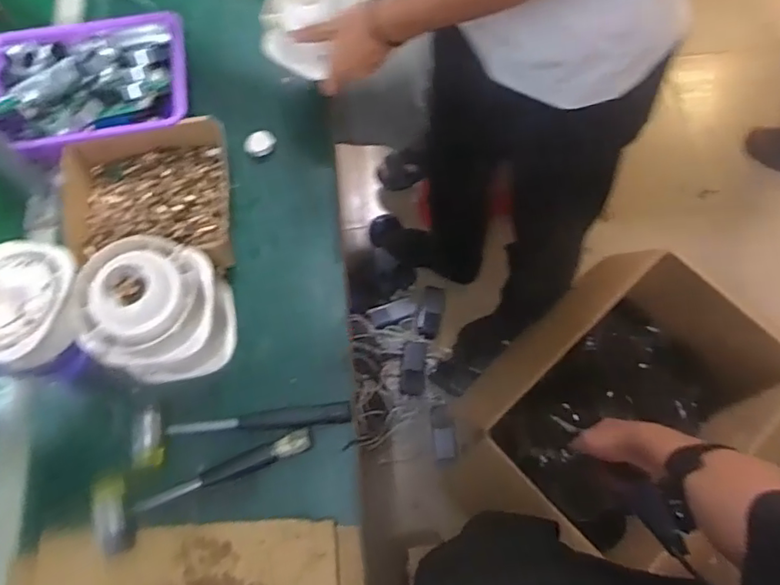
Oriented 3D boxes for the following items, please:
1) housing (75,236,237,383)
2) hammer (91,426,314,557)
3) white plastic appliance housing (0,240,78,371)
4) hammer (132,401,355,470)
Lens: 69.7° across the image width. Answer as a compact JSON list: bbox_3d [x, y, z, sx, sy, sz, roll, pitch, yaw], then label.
[{"bbox_3d":[-0.269,0.020,0.654,0.133,0.147,0.136,-10,70,-4],"label":"housing"},{"bbox_3d":[-0.214,0.219,0.647,0.255,0.026,0.079,-18,71,-7],"label":"hammer"},{"bbox_3d":[-0.413,0.011,0.623,0.150,0.042,0.148,9,70,3],"label":"white plastic appliance housing"},{"bbox_3d":[-0.174,0.168,0.666,0.255,0.024,0.072,-2,70,-1],"label":"hammer"}]

